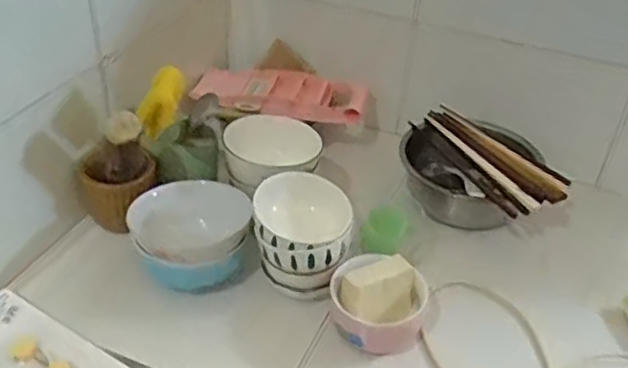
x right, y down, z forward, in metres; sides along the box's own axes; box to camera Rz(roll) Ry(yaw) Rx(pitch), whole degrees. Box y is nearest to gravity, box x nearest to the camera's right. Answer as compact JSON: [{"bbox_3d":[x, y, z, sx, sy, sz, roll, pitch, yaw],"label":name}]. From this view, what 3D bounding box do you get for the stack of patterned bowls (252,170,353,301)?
[{"bbox_3d":[-0.014,0.065,0.815,0.111,0.111,0.113,4,37,1],"label":"stack of patterned bowls"}]

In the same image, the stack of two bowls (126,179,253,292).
[{"bbox_3d":[-0.150,0.060,0.836,0.133,0.087,0.134,4,37,0],"label":"stack of two bowls"}]

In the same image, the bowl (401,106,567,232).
[{"bbox_3d":[0.237,-0.005,0.993,0.244,0.091,0.203,26,42,27],"label":"bowl"}]

